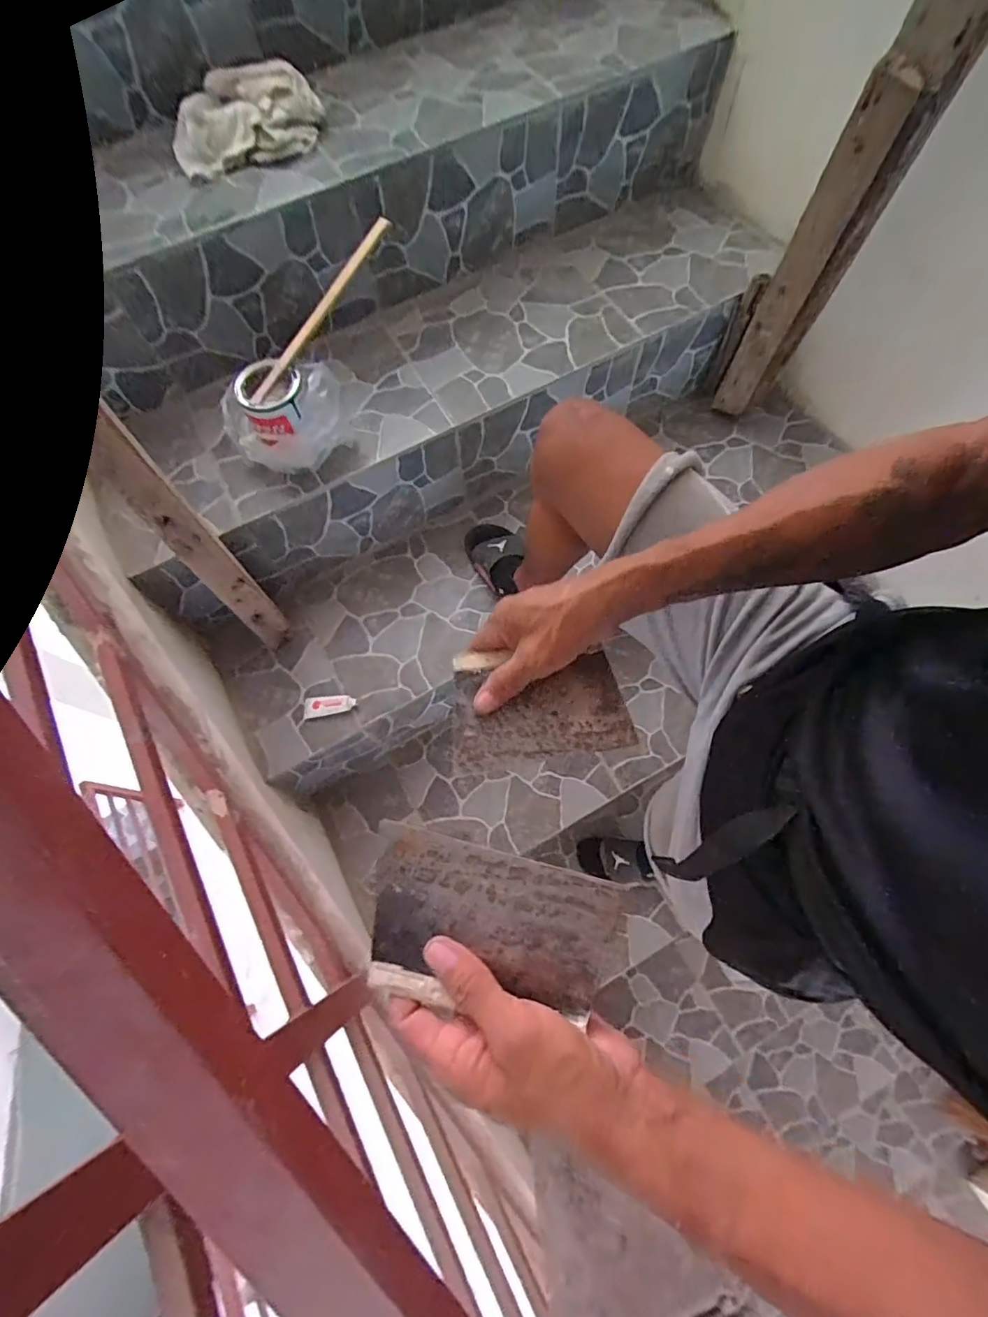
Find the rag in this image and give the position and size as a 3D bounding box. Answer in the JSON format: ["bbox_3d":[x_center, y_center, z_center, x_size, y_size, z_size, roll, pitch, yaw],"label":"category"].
[{"bbox_3d":[-0.371,-0.797,0.778,0.222,0.085,0.086,-17,69,-4],"label":"rag"}]

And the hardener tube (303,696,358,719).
[{"bbox_3d":[-0.299,0.084,0.956,0.094,0.026,0.037,-9,69,-1],"label":"hardener tube"}]

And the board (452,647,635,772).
[{"bbox_3d":[0.032,0.034,0.406,0.132,0.018,0.085,-9,69,-1],"label":"board"}]

